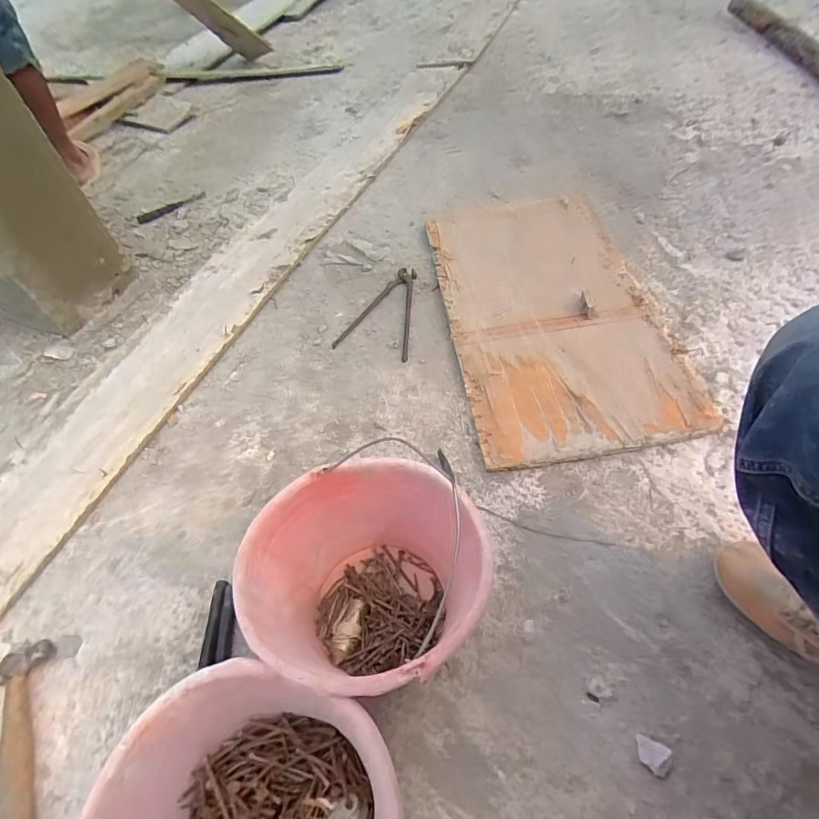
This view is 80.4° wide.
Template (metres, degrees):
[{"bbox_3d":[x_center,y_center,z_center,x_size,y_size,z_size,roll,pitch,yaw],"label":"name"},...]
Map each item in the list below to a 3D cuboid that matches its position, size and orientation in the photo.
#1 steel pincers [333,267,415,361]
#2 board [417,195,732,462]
[{"bbox_3d":[-0.038,-0.195,0.931,0.141,0.022,0.235,15,56,15],"label":"steel pincers"},{"bbox_3d":[0.249,-0.186,0.878,0.353,0.024,0.643,-9,57,-2],"label":"board"}]

